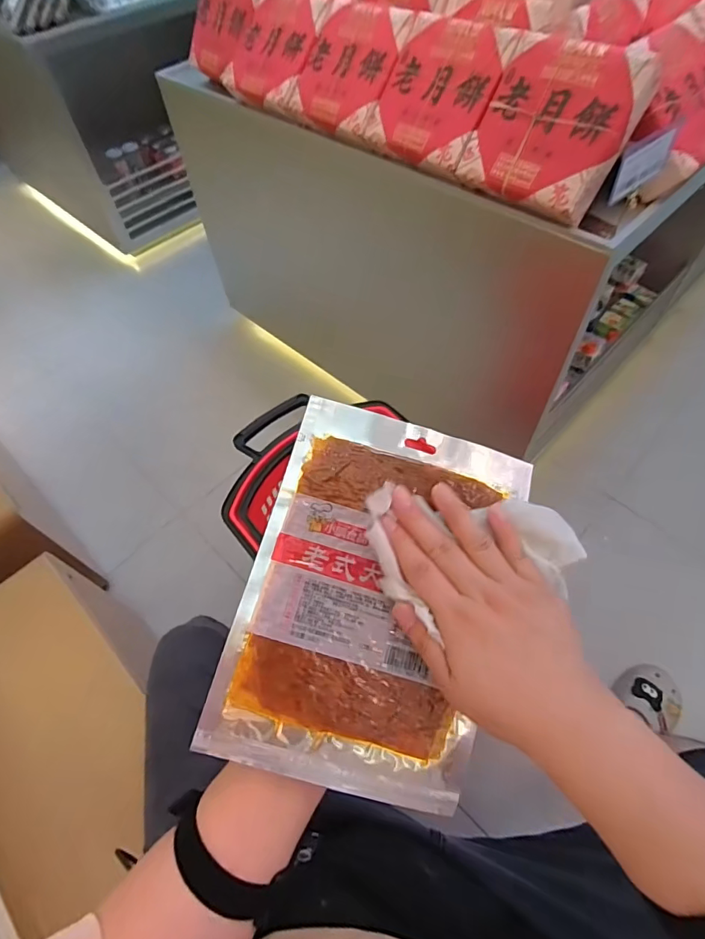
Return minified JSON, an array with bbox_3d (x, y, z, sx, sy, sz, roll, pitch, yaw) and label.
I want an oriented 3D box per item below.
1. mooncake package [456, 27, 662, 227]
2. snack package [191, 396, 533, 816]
[{"bbox_3d":[0.266,-0.468,0.644,0.202,0.197,0.045,33,21,25],"label":"mooncake package"},{"bbox_3d":[0.016,0.084,0.328,0.170,0.030,0.251,18,77,-1],"label":"snack package"}]

